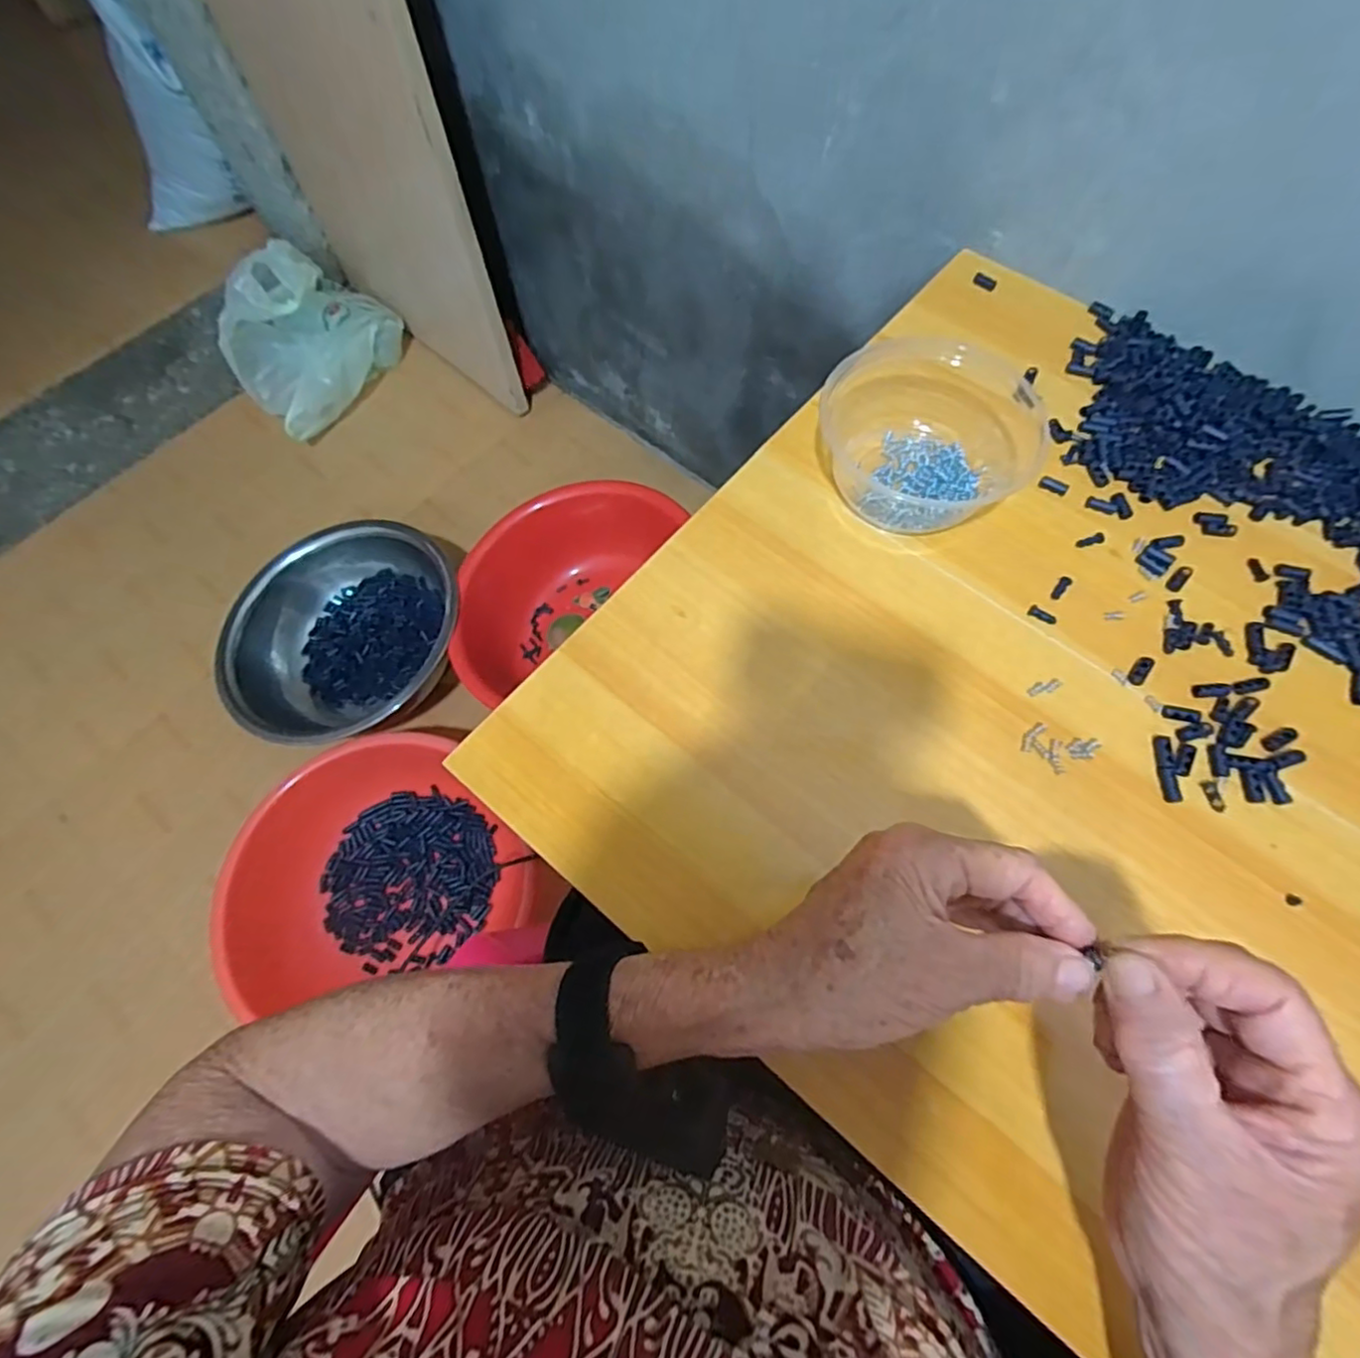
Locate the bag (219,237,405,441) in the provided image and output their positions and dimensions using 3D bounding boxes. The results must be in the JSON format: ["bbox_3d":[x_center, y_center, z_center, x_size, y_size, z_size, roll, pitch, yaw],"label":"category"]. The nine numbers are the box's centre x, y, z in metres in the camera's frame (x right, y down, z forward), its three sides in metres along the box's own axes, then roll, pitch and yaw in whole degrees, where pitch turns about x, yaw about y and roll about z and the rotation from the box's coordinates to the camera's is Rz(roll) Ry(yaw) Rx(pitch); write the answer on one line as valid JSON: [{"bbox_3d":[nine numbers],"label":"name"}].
[{"bbox_3d":[-0.637,-0.590,1.084,0.163,0.211,0.289,30,71,12],"label":"bag"}]

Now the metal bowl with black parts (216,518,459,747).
[{"bbox_3d":[-0.454,-0.053,0.891,0.306,0.112,0.290,0,68,0],"label":"metal bowl with black parts"}]

